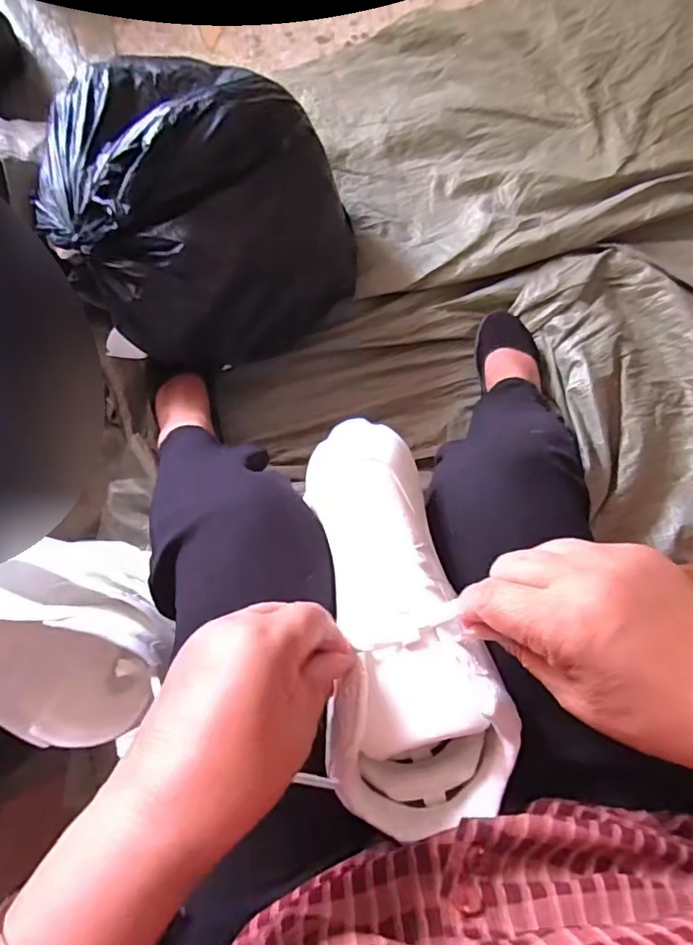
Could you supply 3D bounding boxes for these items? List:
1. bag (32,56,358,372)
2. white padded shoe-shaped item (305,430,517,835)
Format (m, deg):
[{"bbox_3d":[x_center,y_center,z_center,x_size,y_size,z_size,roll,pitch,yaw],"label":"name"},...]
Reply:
[{"bbox_3d":[-0.199,-0.344,0.734,0.360,0.231,0.375,-42,83,-8],"label":"bag"},{"bbox_3d":[0.027,0.083,0.348,0.097,0.076,0.236,-11,70,-5],"label":"white padded shoe-shaped item"}]

